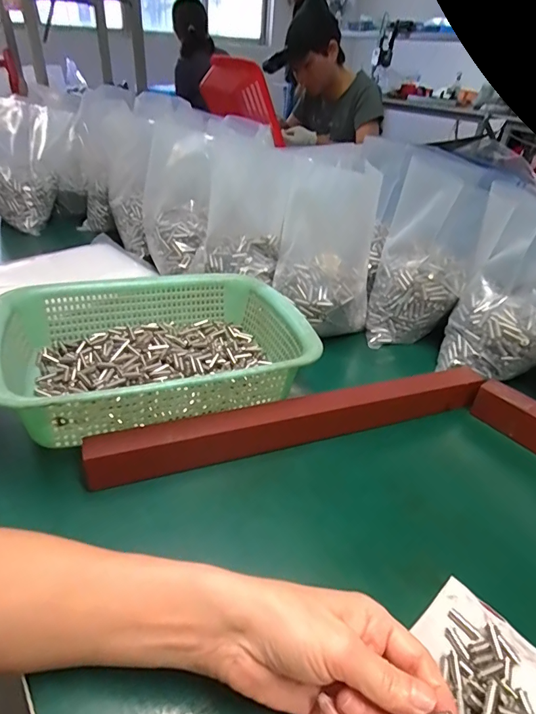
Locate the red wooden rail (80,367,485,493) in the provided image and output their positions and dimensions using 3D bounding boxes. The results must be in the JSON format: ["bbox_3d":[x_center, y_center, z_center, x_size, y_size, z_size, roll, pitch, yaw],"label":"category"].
[{"bbox_3d":[0.036,0.057,0.409,0.386,0.044,0.033,-9,38,-18],"label":"red wooden rail"}]

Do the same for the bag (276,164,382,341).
[{"bbox_3d":[0.075,-0.134,0.543,0.121,0.186,0.119,5,36,1],"label":"bag"}]

